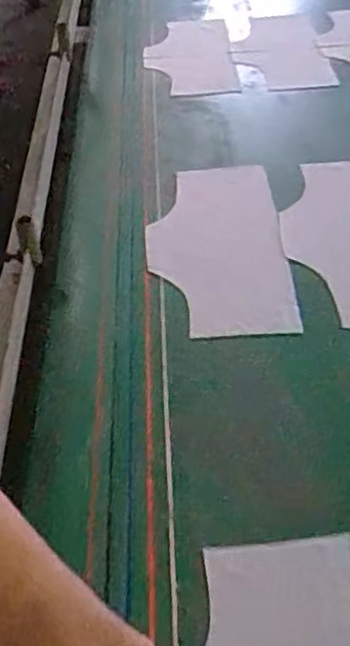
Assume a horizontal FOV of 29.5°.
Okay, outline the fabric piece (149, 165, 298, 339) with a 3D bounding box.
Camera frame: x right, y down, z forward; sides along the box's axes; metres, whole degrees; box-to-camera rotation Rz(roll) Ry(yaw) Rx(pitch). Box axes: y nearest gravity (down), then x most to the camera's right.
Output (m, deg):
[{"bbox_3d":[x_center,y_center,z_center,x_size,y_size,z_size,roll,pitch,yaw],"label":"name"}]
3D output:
[{"bbox_3d":[0.046,-0.092,0.768,0.152,0.011,0.284,-6,50,4],"label":"fabric piece"}]

